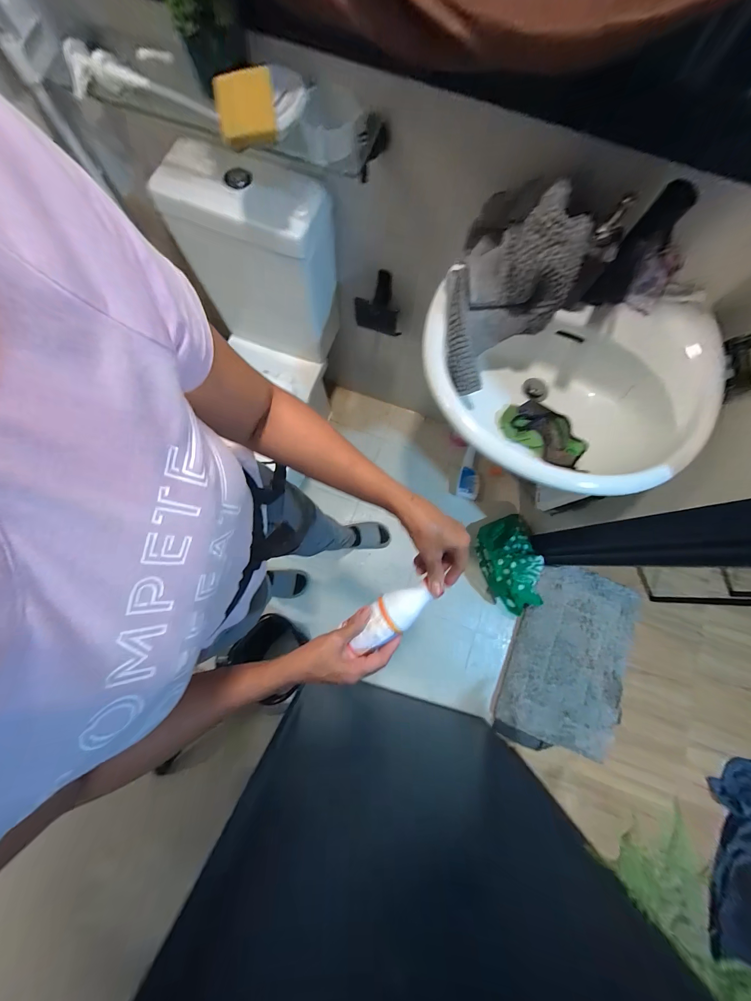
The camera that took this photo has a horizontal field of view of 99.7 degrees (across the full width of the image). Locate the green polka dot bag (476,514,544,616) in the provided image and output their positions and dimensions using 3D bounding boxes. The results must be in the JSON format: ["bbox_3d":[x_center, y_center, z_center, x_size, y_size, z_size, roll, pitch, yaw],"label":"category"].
[{"bbox_3d":[0.510,0.222,1.138,0.219,0.222,0.345,-10,80,-4],"label":"green polka dot bag"}]

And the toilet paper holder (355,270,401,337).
[{"bbox_3d":[0.011,-0.526,0.861,0.128,0.141,0.067,15,79,1],"label":"toilet paper holder"}]

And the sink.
[{"bbox_3d":[0.344,-0.195,0.617,0.517,0.203,0.373,10,79,0],"label":"sink"}]

